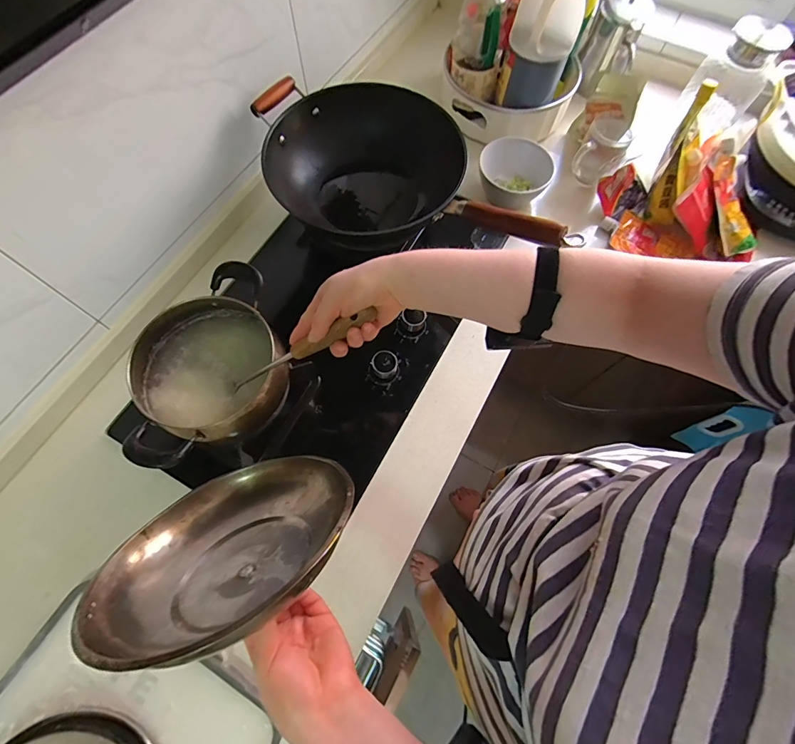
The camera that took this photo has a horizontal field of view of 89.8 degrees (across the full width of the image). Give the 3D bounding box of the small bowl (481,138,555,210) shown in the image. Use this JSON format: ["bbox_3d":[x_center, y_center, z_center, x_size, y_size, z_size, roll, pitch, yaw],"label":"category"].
[{"bbox_3d":[0.227,-0.384,0.779,0.143,0.067,0.124,18,69,6],"label":"small bowl"}]

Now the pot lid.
[{"bbox_3d":[-0.140,0.157,0.348,0.219,0.222,0.065,-21,105,-15],"label":"pot lid"}]

